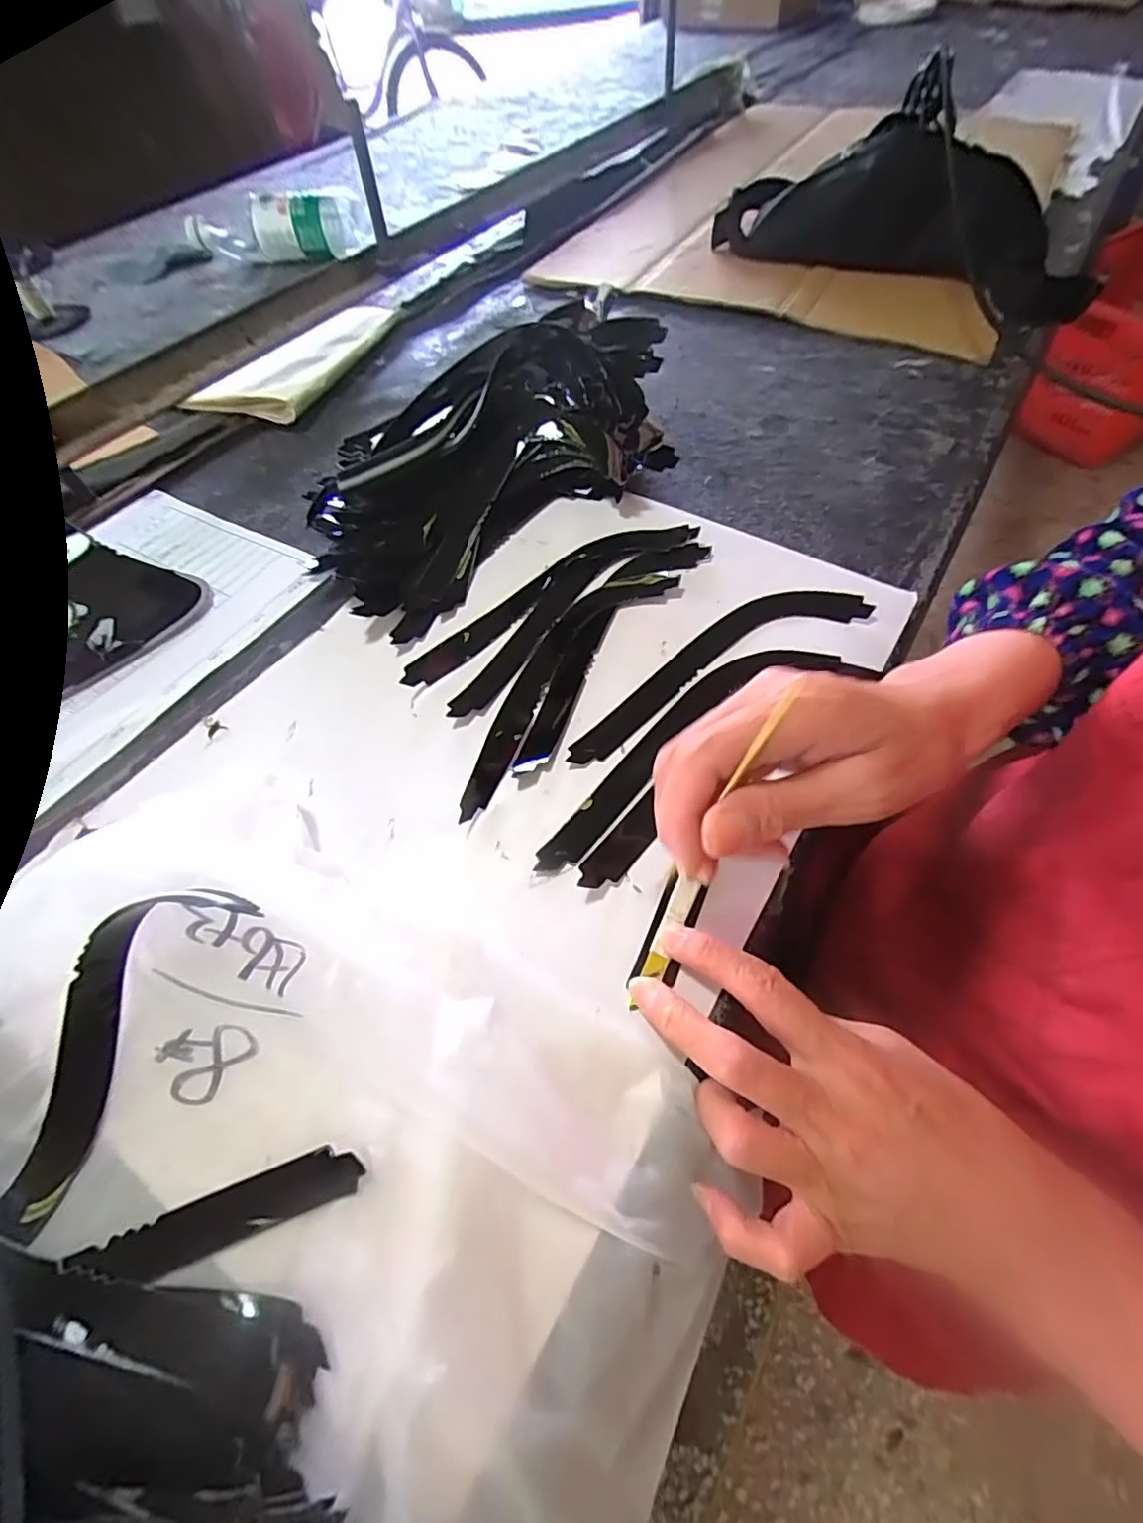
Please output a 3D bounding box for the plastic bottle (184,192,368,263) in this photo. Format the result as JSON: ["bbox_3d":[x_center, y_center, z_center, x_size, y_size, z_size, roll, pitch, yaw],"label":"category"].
[{"bbox_3d":[-0.400,-0.715,0.791,0.244,0.068,0.067,12,57,13],"label":"plastic bottle"}]

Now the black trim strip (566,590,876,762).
[{"bbox_3d":[0.082,-0.060,0.346,0.204,0.006,0.044,-28,60,-13],"label":"black trim strip"}]

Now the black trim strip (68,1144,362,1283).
[{"bbox_3d":[-0.127,0.164,0.211,0.103,0.008,0.018,-19,58,-8],"label":"black trim strip"}]

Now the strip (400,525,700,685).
[{"bbox_3d":[-0.015,-0.113,0.382,0.208,0.011,0.041,-30,60,-15],"label":"strip"}]

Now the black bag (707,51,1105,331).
[{"bbox_3d":[0.309,-0.524,0.545,0.351,0.141,0.146,24,62,18],"label":"black bag"}]

